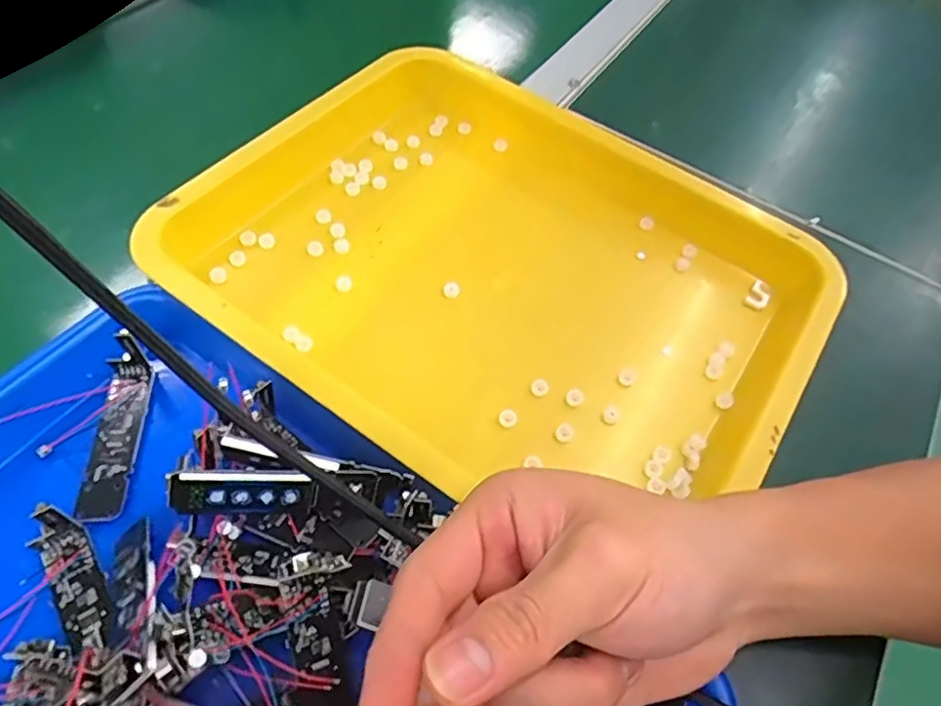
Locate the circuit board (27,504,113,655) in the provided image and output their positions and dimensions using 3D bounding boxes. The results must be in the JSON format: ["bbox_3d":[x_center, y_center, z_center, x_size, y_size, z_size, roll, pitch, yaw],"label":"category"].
[{"bbox_3d":[-0.160,0.089,0.251,0.018,0.009,0.063,-30,65,-23],"label":"circuit board"}]

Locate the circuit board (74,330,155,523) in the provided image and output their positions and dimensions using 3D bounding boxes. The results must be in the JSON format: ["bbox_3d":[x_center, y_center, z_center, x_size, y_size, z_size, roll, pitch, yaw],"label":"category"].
[{"bbox_3d":[-0.160,0.030,0.274,0.019,0.033,0.076,-1,57,-7],"label":"circuit board"}]

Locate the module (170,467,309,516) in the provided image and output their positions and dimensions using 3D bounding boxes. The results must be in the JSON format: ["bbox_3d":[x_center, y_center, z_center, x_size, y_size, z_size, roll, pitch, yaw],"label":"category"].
[{"bbox_3d":[-0.089,0.054,0.242,0.050,0.019,0.004,2,13,-20],"label":"module"}]

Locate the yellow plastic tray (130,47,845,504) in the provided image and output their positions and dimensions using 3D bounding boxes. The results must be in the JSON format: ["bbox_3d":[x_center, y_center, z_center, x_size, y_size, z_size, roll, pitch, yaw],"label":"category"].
[{"bbox_3d":[0.015,-0.049,0.358,0.343,0.043,0.260,33,59,15],"label":"yellow plastic tray"}]

